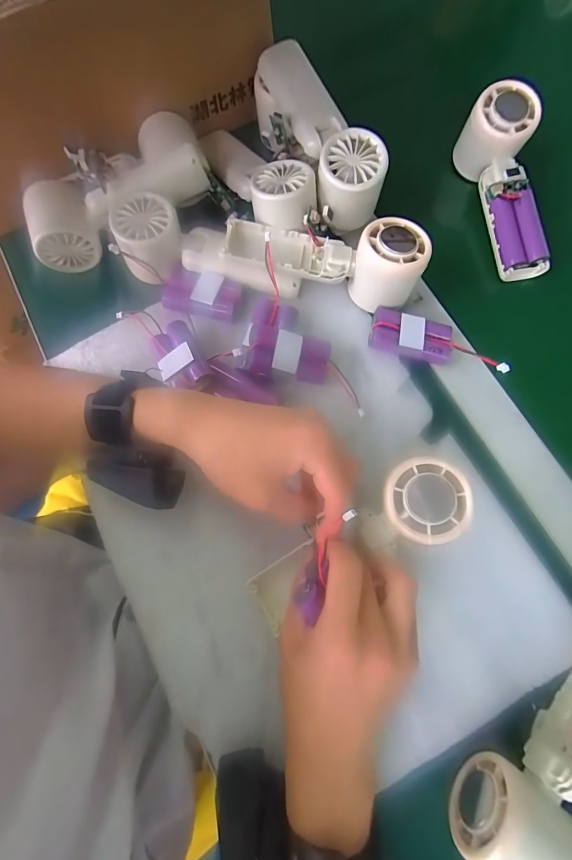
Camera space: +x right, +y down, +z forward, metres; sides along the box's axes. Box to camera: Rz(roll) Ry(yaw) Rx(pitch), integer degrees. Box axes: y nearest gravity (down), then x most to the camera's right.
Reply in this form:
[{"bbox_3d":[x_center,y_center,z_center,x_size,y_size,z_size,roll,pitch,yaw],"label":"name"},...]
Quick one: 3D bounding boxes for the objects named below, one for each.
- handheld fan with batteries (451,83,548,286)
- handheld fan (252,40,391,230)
[{"bbox_3d":[0.204,-0.222,0.343,0.052,0.062,0.163,-10,78,-1],"label":"handheld fan with batteries"},{"bbox_3d":[0.030,-0.240,0.326,0.060,0.051,0.133,-35,74,-5],"label":"handheld fan"}]

